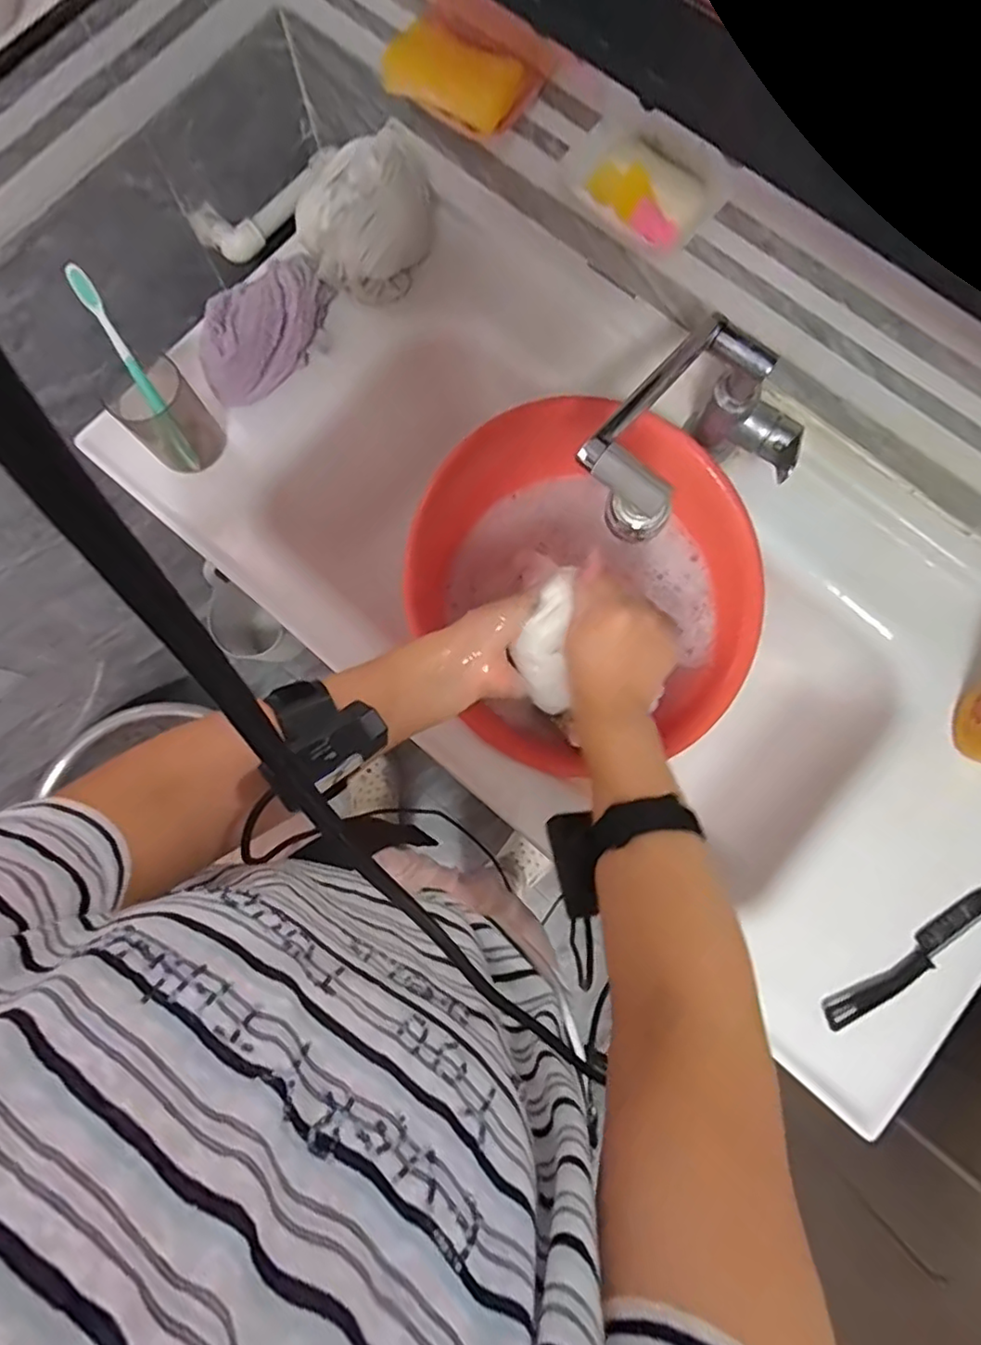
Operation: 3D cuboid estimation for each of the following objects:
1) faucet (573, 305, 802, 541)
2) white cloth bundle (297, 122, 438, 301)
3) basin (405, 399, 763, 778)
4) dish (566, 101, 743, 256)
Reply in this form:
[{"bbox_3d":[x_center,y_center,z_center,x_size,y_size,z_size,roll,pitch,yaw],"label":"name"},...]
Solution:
[{"bbox_3d":[0.166,-0.194,0.525,0.214,0.180,0.107,-35,81,-6],"label":"faucet"},{"bbox_3d":[-0.135,-0.494,0.664,0.144,0.084,0.124,-42,82,-7],"label":"white cloth bundle"},{"bbox_3d":[0.100,-0.080,0.611,0.341,0.137,0.307,-10,79,-2],"label":"basin"},{"bbox_3d":[0.122,-0.407,0.504,0.129,0.030,0.095,43,82,7],"label":"dish"}]

